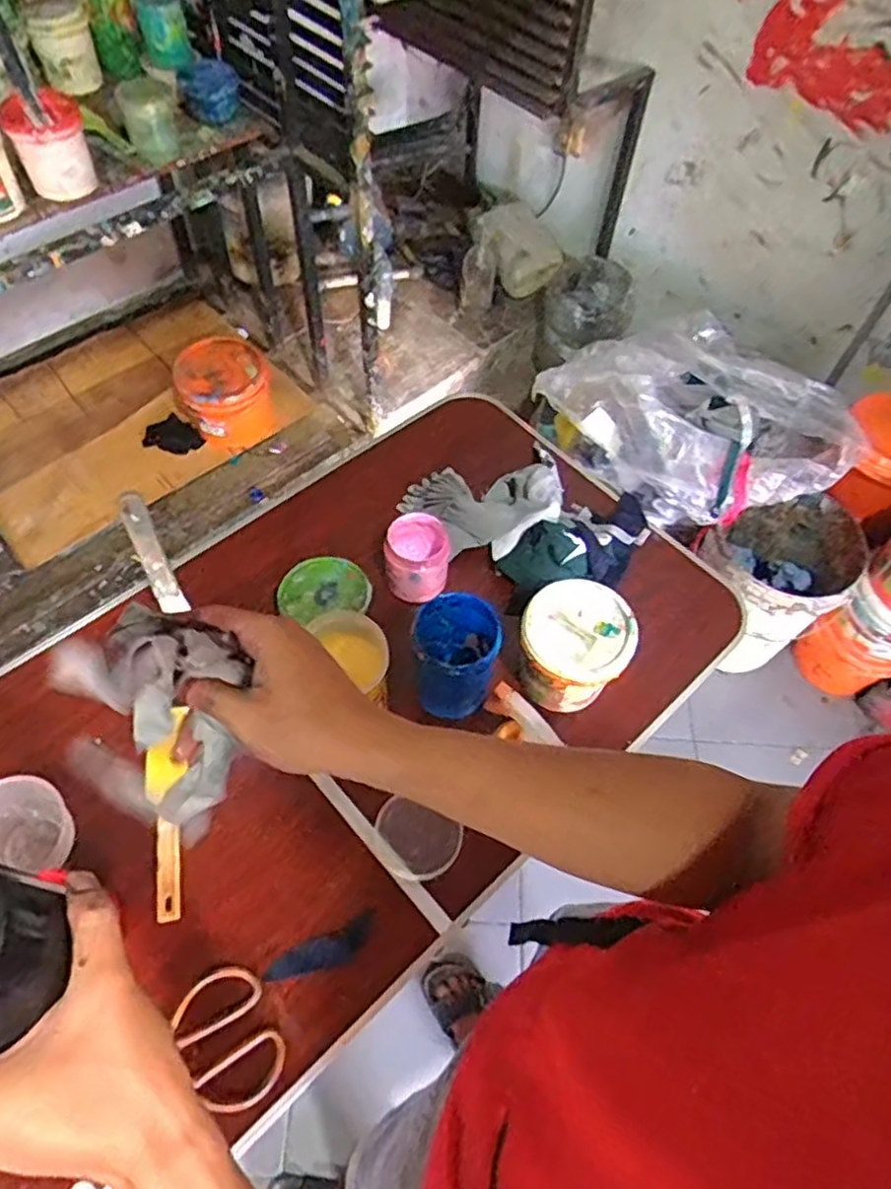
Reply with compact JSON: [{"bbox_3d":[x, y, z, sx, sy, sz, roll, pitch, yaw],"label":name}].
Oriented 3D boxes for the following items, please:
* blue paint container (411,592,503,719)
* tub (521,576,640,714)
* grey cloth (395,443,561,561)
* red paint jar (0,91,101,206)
[{"bbox_3d":[0.009,0.081,0.858,0.098,0.180,0.087,4,59,-1],"label":"blue paint container"},{"bbox_3d":[0.151,0.067,0.856,0.124,0.121,0.121,2,59,-3],"label":"tub"},{"bbox_3d":[0.058,-0.144,1.014,0.234,0.067,0.187,-6,59,-7],"label":"grey cloth"},{"bbox_3d":[-0.688,-0.781,1.241,0.121,0.121,0.116,-22,63,-16],"label":"red paint jar"}]

